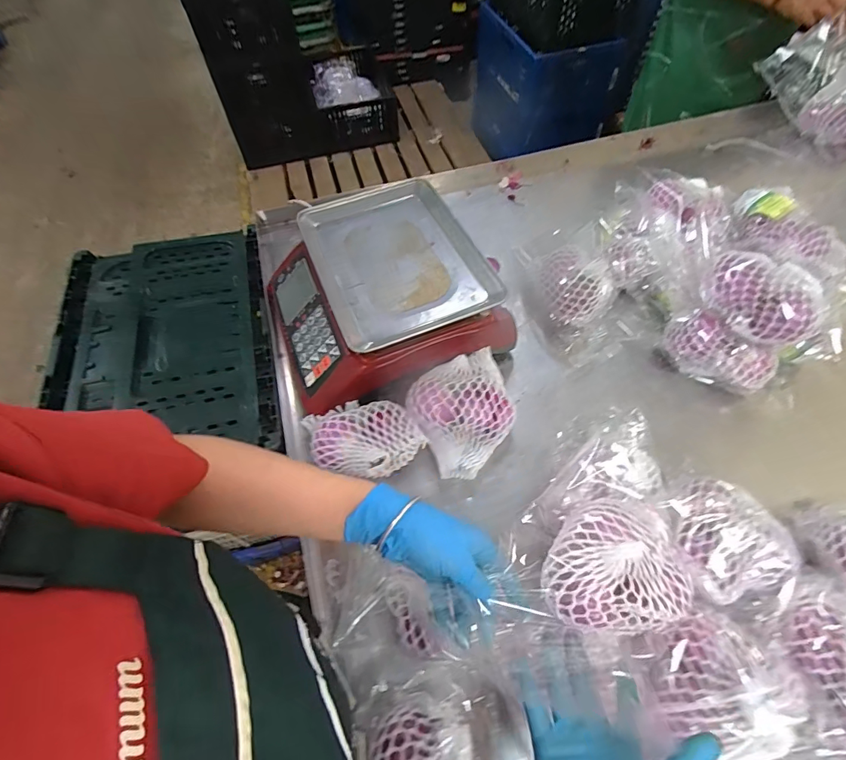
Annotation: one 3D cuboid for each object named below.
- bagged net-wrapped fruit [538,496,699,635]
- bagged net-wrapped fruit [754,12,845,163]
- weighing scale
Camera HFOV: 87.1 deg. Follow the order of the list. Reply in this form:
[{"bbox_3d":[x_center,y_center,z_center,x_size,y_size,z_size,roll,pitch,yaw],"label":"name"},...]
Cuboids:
[{"bbox_3d":[0.191,0.187,0.456,0.146,0.081,0.121,-2,58,1],"label":"bagged net-wrapped fruit"},{"bbox_3d":[0.900,-0.638,0.982,0.158,0.122,0.293,-15,73,-7],"label":"bagged net-wrapped fruit"},{"bbox_3d":[-0.084,-0.152,0.723,0.328,0.116,0.351,-20,59,-10],"label":"weighing scale"}]

